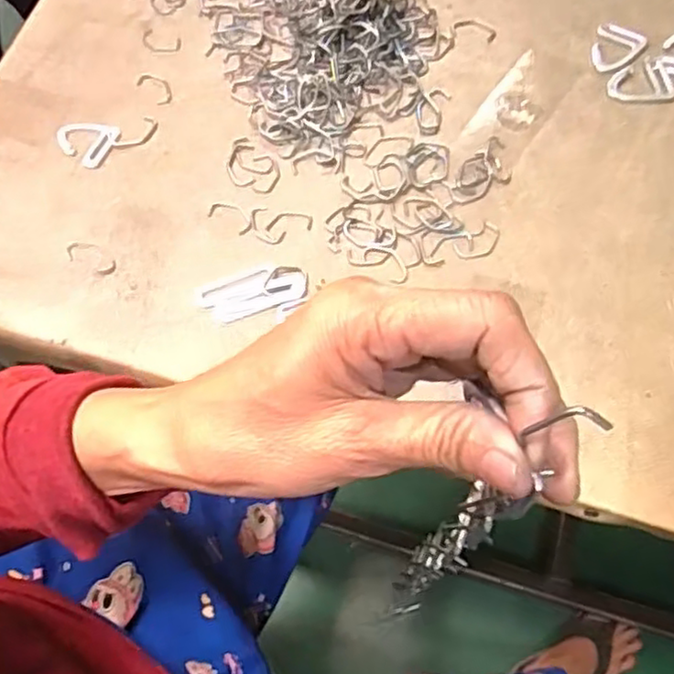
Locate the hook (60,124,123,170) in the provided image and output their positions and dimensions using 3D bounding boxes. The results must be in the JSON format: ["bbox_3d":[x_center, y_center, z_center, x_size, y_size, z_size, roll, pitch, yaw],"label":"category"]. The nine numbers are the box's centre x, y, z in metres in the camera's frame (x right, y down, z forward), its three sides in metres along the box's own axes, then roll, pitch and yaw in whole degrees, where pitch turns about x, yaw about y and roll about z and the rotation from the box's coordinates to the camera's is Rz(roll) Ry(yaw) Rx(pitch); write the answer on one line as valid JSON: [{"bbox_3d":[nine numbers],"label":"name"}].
[{"bbox_3d":[-0.179,-0.140,0.477,0.043,0.006,0.034,26,70,14],"label":"hook"}]

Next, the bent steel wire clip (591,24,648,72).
[{"bbox_3d":[0.199,-0.207,0.483,0.036,0.004,0.041,29,70,15],"label":"bent steel wire clip"}]

